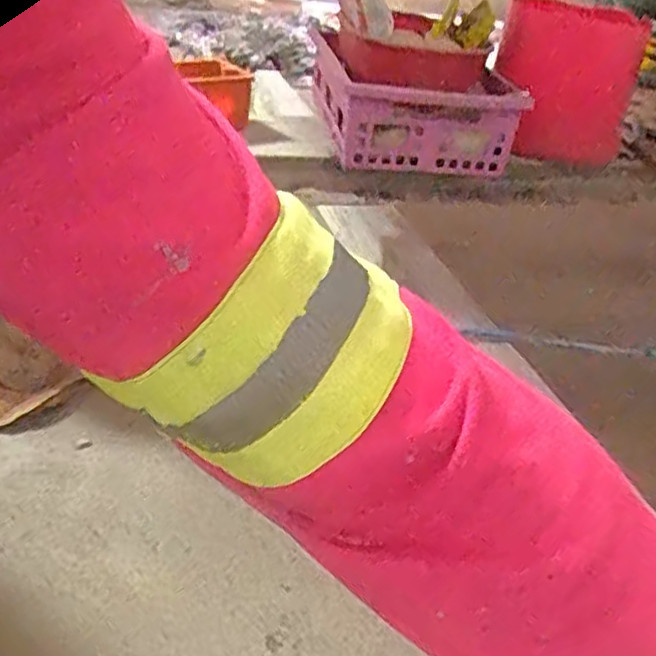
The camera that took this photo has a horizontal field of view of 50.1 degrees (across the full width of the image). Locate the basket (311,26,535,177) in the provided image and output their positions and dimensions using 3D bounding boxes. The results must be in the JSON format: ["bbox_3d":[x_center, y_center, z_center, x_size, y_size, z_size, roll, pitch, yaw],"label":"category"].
[{"bbox_3d":[0.073,-0.211,0.648,0.163,0.072,0.184,0,32,-12],"label":"basket"}]

